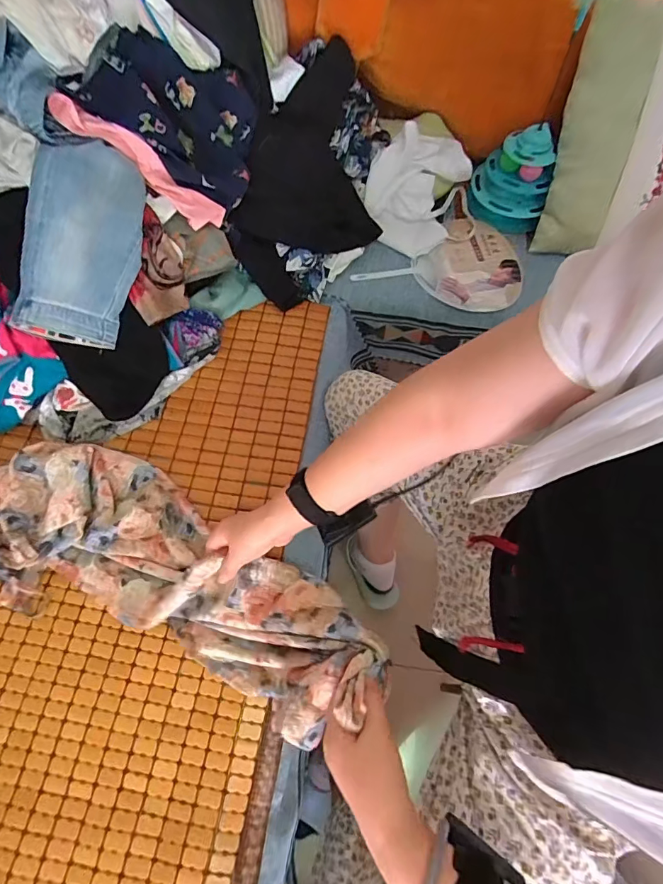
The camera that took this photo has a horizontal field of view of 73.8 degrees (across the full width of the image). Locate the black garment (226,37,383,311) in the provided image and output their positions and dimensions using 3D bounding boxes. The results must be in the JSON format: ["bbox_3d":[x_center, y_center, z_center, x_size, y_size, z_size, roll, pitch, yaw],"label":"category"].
[{"bbox_3d":[-0.022,-0.504,0.813,0.228,0.117,0.498,15,87,3],"label":"black garment"}]

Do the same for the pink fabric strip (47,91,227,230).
[{"bbox_3d":[-0.290,-0.421,0.672,0.263,0.020,0.061,33,65,-17],"label":"pink fabric strip"}]

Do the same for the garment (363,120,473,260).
[{"bbox_3d":[0.178,-0.509,0.900,0.217,0.052,0.227,-1,100,-6],"label":"garment"}]

